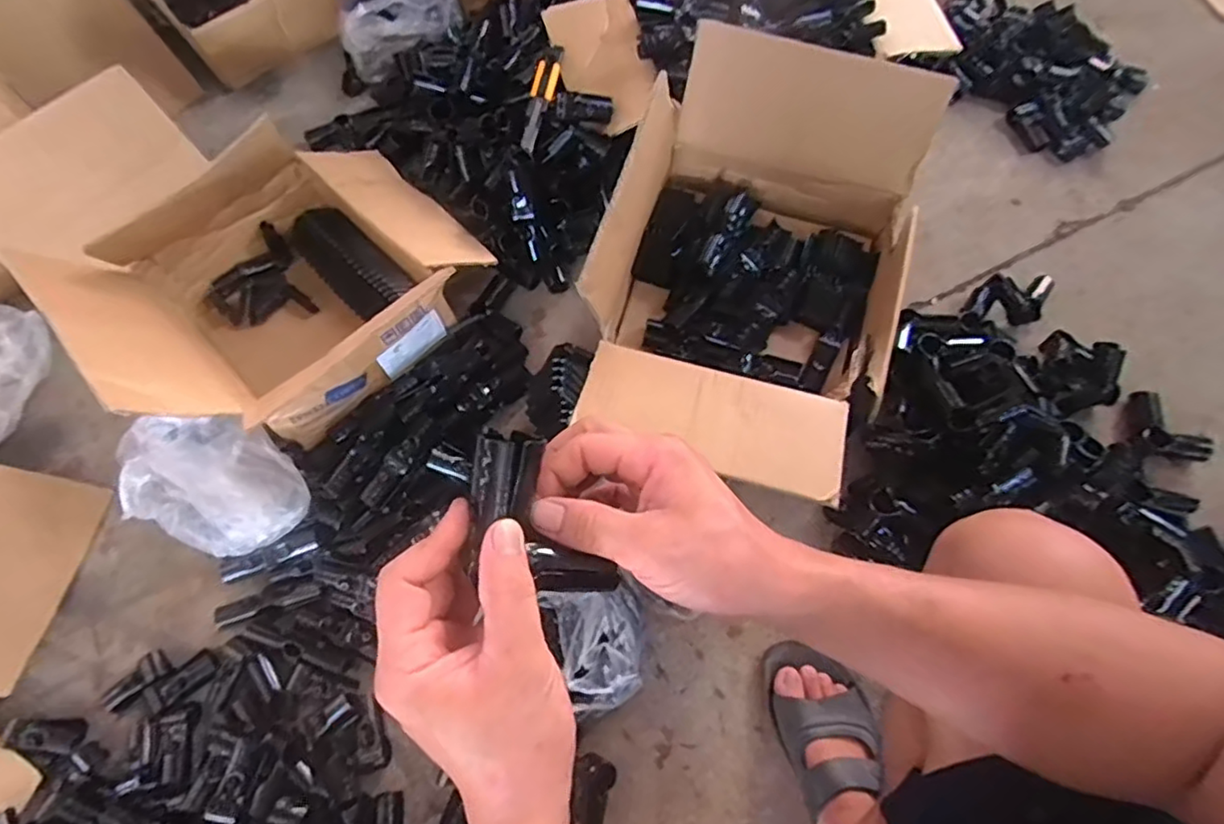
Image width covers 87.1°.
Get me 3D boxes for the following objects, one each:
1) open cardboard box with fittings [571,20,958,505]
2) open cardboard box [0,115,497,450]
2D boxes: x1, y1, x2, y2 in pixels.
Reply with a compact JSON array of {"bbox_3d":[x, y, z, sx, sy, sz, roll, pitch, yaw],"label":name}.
[{"bbox_3d":[0.174,-0.164,0.758,0.329,0.244,0.476,13,70,8],"label":"open cardboard box with fittings"},{"bbox_3d":[-0.431,-0.174,0.834,0.462,0.236,0.374,-38,72,-11],"label":"open cardboard box"}]

